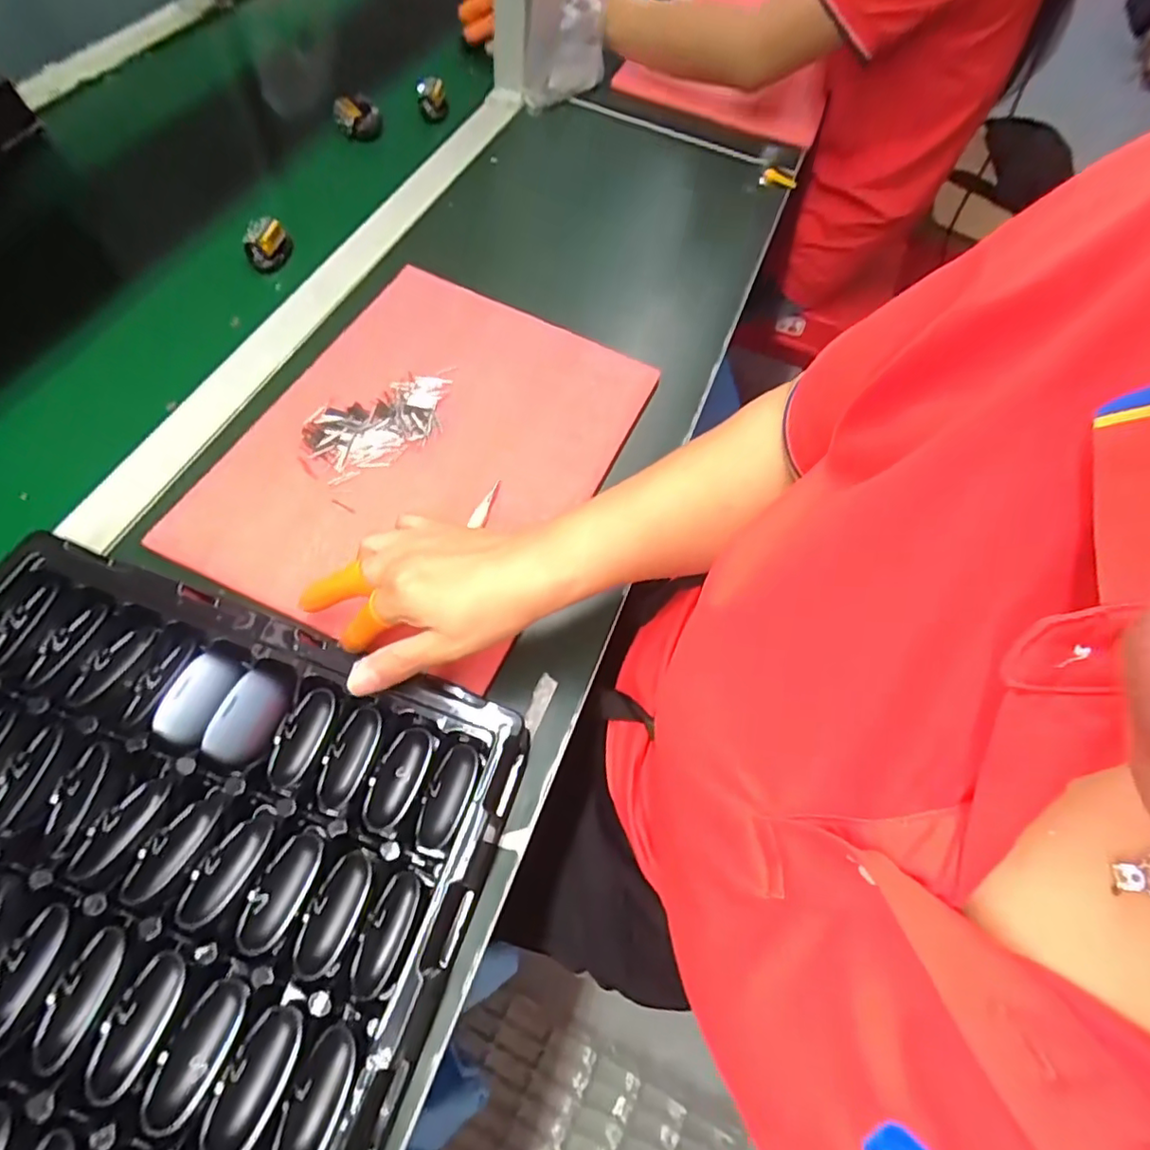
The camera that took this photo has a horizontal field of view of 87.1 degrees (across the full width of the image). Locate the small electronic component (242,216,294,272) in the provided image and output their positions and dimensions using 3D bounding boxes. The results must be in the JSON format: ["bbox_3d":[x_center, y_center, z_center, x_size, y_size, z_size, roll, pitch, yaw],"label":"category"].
[{"bbox_3d":[-0.294,-0.315,0.576,0.030,0.035,0.044,7,70,1],"label":"small electronic component"}]

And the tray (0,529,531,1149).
[{"bbox_3d":[-0.243,0.187,0.290,0.337,0.048,0.370,22,62,4],"label":"tray"}]

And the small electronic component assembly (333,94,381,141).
[{"bbox_3d":[-0.248,-0.523,0.688,0.049,0.039,0.040,-16,72,-7],"label":"small electronic component assembly"}]

